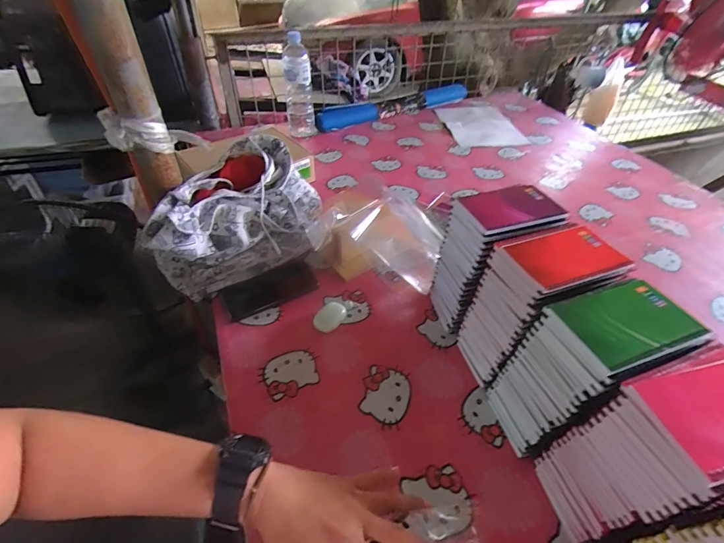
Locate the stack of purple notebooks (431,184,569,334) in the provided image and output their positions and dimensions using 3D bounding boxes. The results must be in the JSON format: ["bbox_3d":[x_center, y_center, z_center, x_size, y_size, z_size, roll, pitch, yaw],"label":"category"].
[{"bbox_3d":[0.200,-0.012,0.592,0.137,0.216,0.102,-12,47,-13],"label":"stack of purple notebooks"}]

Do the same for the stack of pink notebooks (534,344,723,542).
[{"bbox_3d":[0.295,0.190,0.384,0.139,0.213,0.095,-11,47,-12],"label":"stack of pink notebooks"}]

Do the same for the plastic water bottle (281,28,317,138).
[{"bbox_3d":[-0.178,-0.520,1.062,0.078,0.249,0.076,-10,46,-11],"label":"plastic water bottle"}]

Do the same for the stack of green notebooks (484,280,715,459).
[{"bbox_3d":[0.259,0.123,0.452,0.141,0.212,0.098,-14,47,-15],"label":"stack of green notebooks"}]

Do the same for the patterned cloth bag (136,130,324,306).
[{"bbox_3d":[-0.236,-0.111,0.709,0.315,0.165,0.192,-23,50,-23],"label":"patterned cloth bag"}]

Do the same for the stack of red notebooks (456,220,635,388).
[{"bbox_3d":[0.234,0.054,0.523,0.142,0.216,0.096,-14,47,-15],"label":"stack of red notebooks"}]

